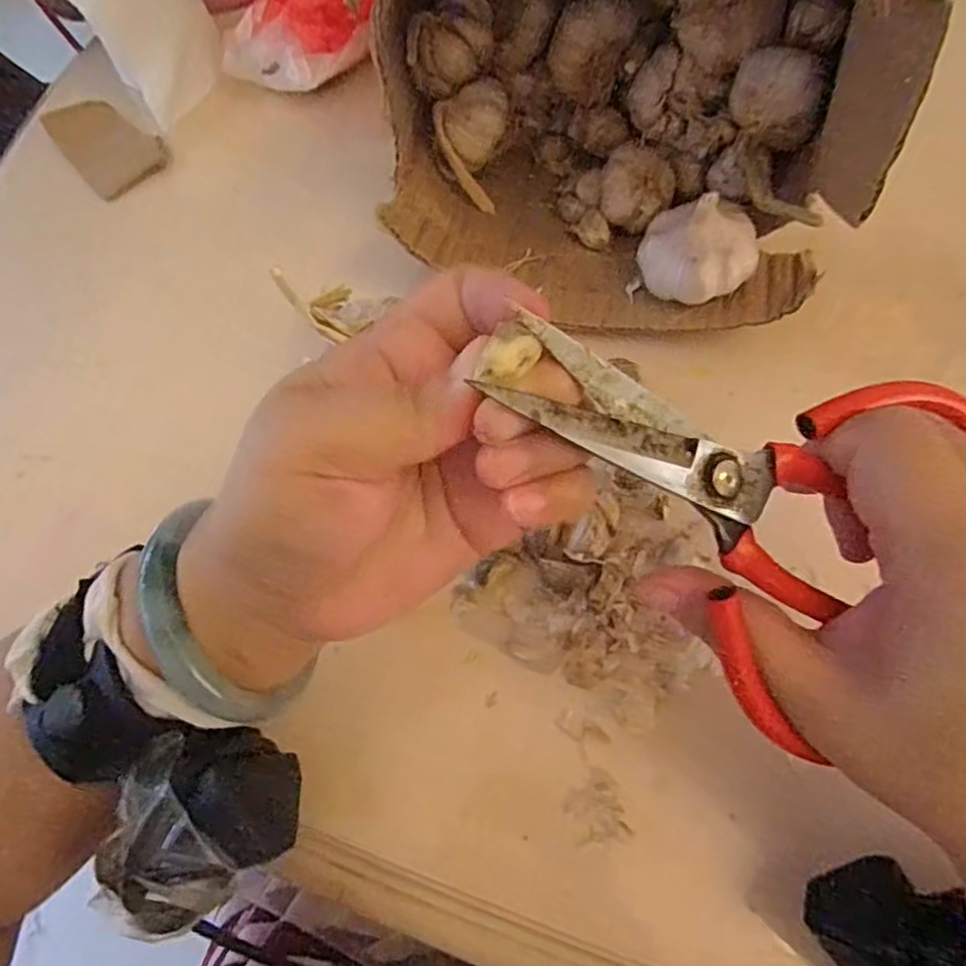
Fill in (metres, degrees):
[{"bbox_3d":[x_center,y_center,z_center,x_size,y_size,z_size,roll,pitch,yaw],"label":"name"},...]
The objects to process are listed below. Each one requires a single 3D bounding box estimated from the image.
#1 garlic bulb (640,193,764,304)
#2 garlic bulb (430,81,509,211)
[{"bbox_3d":[0.109,-0.117,0.336,0.054,0.050,0.045,18,67,11],"label":"garlic bulb"},{"bbox_3d":[-0.006,-0.195,0.386,0.041,0.044,0.057,-5,64,1],"label":"garlic bulb"}]

